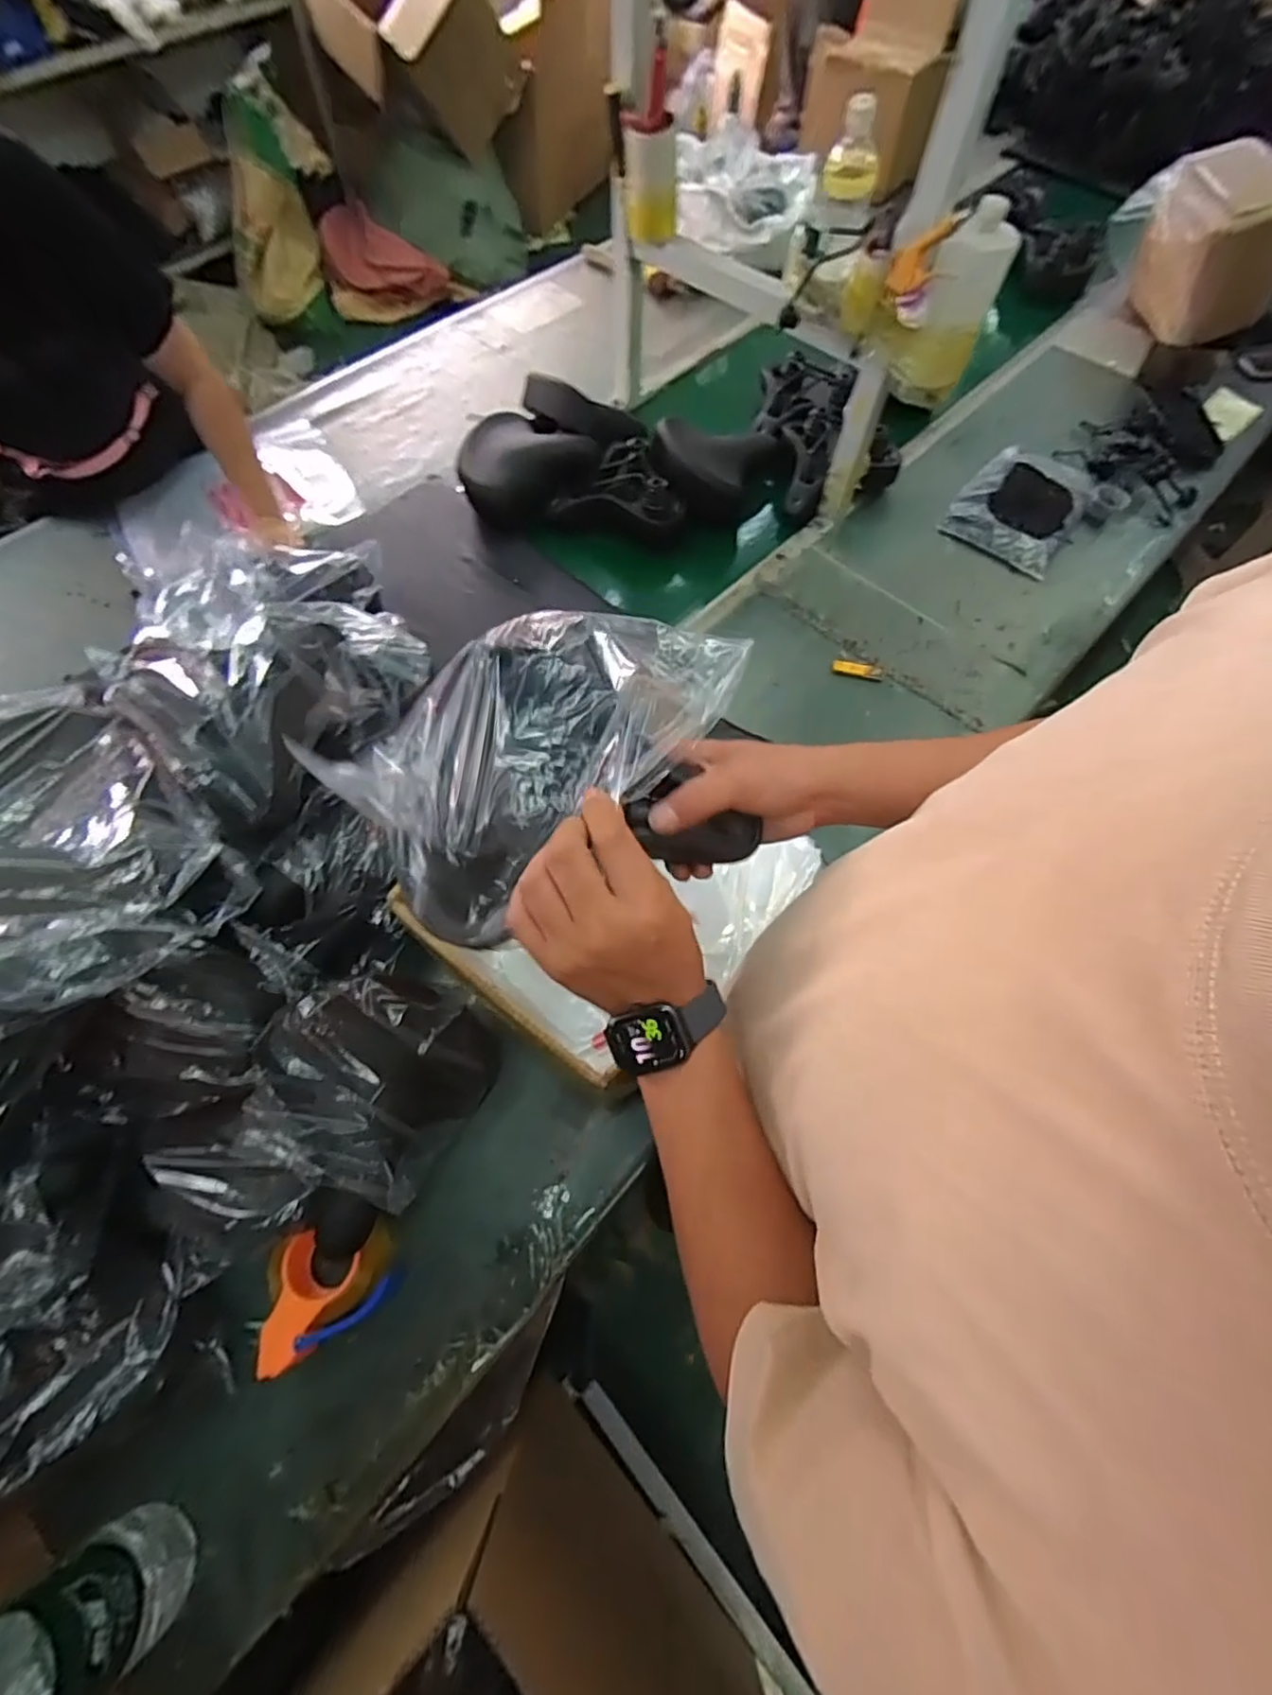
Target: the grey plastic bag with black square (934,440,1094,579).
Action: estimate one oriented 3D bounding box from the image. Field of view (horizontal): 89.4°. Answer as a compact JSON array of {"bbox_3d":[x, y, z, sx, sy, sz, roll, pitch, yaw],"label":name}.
[{"bbox_3d":[0.739,-0.664,1.238,0.207,0.031,0.285,31,67,12],"label":"grey plastic bag with black square"}]

